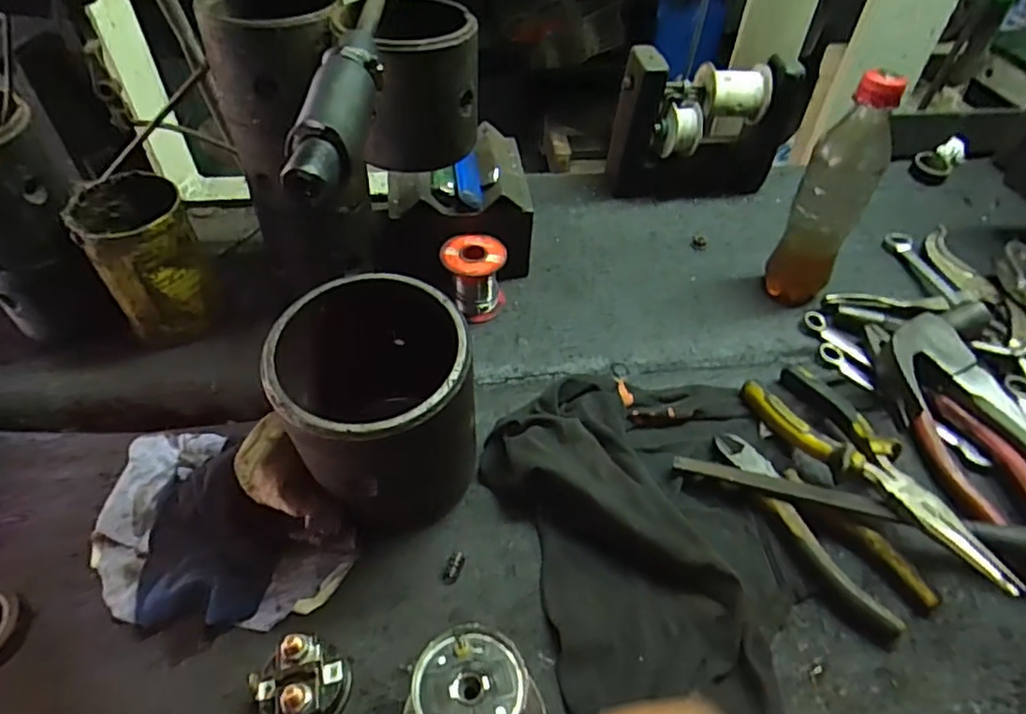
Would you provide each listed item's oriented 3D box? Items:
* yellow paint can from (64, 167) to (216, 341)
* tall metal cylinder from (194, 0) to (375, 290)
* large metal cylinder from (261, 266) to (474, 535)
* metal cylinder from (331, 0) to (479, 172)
[{"bbox_3d":[-0.276,-0.072,0.467,0.066,0.109,0.075,-26,54,-25],"label":"yellow paint can"},{"bbox_3d":[-0.157,-0.152,0.456,0.086,0.206,0.084,-3,47,-6],"label":"tall metal cylinder"},{"bbox_3d":[-0.080,0.038,0.379,0.107,0.146,0.108,2,47,-2],"label":"large metal cylinder"},{"bbox_3d":[-0.064,-0.176,0.390,0.084,0.086,0.072,-15,50,-16],"label":"metal cylinder"}]

